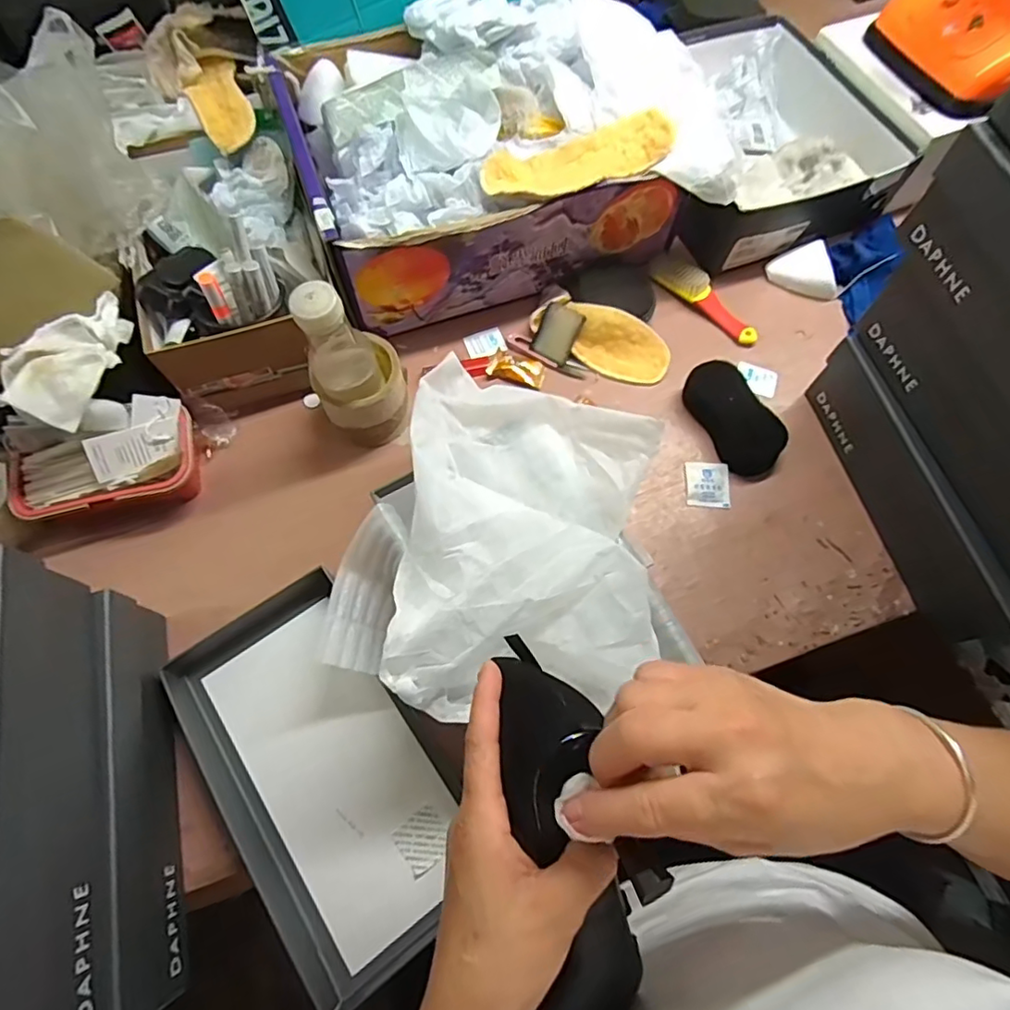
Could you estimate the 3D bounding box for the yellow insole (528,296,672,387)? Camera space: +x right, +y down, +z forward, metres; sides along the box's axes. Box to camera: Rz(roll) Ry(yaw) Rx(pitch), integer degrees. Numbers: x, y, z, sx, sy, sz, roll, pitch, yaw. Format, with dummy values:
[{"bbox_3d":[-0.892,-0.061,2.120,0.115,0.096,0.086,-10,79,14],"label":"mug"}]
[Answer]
[{"bbox_3d":[0.114,-0.195,0.668,0.162,0.013,0.069,30,105,-2],"label":"yellow insole"}]

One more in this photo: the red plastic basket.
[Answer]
[{"bbox_3d":[-0.388,-0.031,0.575,0.169,0.053,0.090,-11,69,-5],"label":"red plastic basket"}]

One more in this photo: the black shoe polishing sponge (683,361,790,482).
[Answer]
[{"bbox_3d":[0.248,-0.093,0.623,0.063,0.034,0.132,-29,71,-12],"label":"black shoe polishing sponge"}]

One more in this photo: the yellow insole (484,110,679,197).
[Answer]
[{"bbox_3d":[0.074,-0.349,0.581,0.195,0.027,0.068,-21,70,-9],"label":"yellow insole"}]

